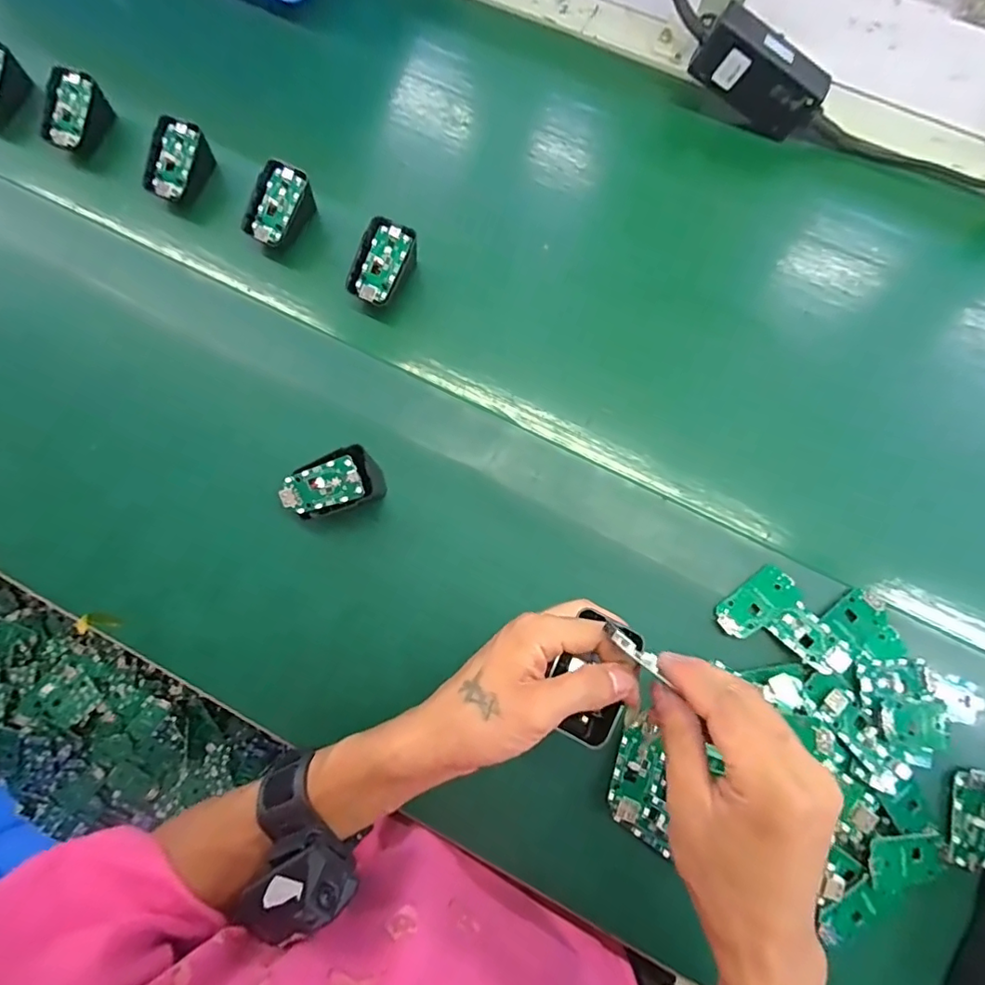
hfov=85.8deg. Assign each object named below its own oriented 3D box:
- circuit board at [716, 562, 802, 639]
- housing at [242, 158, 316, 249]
[{"bbox_3d":[0.198,0.082,0.397,0.063,0.005,0.032,-31,78,-6],"label":"circuit board"},{"bbox_3d":[-0.191,-0.252,0.478,0.045,0.045,0.068,26,78,7],"label":"housing"}]

